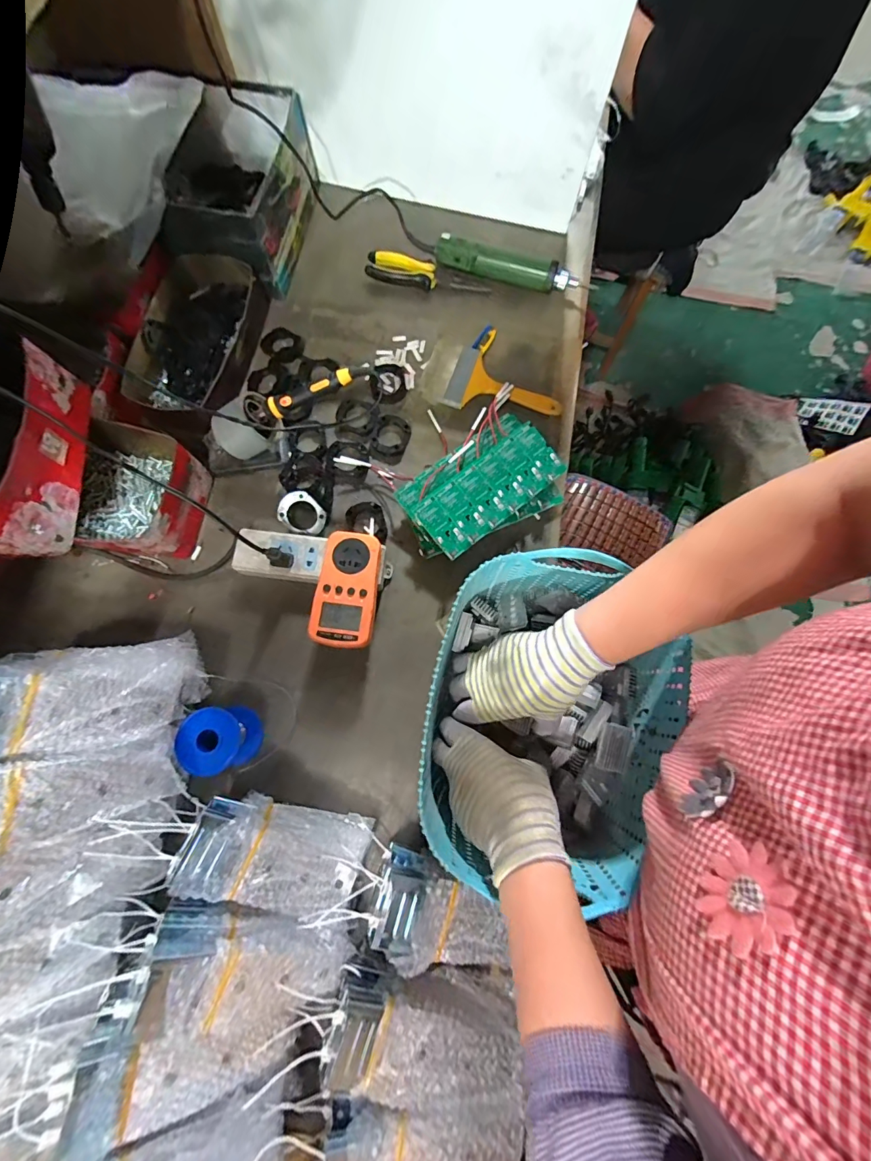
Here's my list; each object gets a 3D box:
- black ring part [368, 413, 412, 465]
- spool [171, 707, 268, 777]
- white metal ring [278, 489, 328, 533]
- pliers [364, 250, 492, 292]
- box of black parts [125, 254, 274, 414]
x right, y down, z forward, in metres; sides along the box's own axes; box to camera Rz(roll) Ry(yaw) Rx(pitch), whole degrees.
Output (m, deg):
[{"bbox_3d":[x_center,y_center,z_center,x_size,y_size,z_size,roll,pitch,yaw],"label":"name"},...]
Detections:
[{"bbox_3d":[-0.061,-0.198,0.574,0.049,0.012,0.068,16,76,3],"label":"black ring part"},{"bbox_3d":[-0.231,0.171,0.455,0.063,0.062,0.062,0,76,-1],"label":"spool"},{"bbox_3d":[-0.166,-0.084,0.528,0.060,0.010,0.048,37,93,-3],"label":"white metal ring"},{"bbox_3d":[-0.011,-0.457,0.624,0.181,0.018,0.037,10,76,1],"label":"pliers"},{"bbox_3d":[-0.318,-0.329,0.571,0.129,0.059,0.234,21,76,4],"label":"box of black parts"}]

